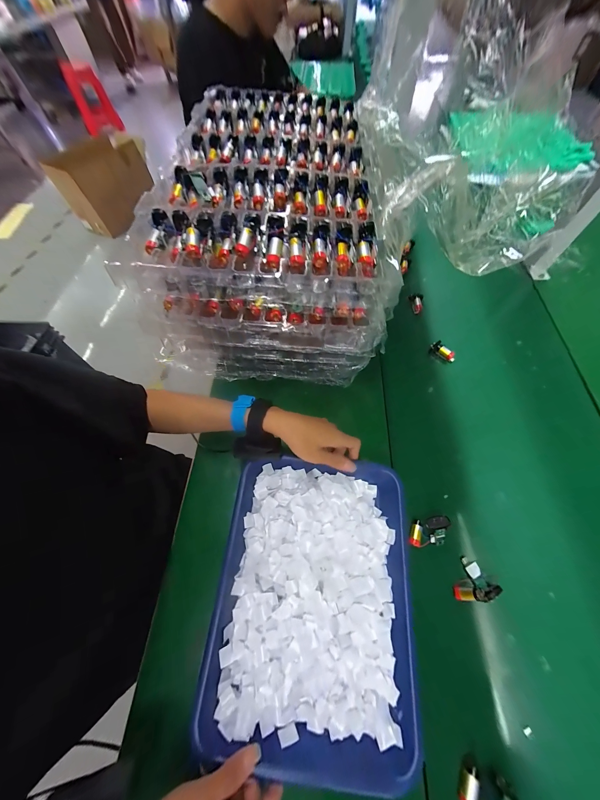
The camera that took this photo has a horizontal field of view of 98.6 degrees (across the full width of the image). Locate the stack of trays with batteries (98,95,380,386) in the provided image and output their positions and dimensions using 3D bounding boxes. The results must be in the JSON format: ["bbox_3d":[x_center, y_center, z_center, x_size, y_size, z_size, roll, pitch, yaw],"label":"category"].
[{"bbox_3d":[-0.037,-0.276,0.479,0.296,0.264,0.503,-1,63,2],"label":"stack of trays with batteries"}]

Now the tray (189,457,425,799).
[{"bbox_3d":[0.022,0.250,0.350,0.250,0.036,0.328,3,63,4],"label":"tray"}]

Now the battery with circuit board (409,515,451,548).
[{"bbox_3d":[0.189,0.193,0.378,0.051,0.033,0.037,-7,63,-1],"label":"battery with circuit board"}]

